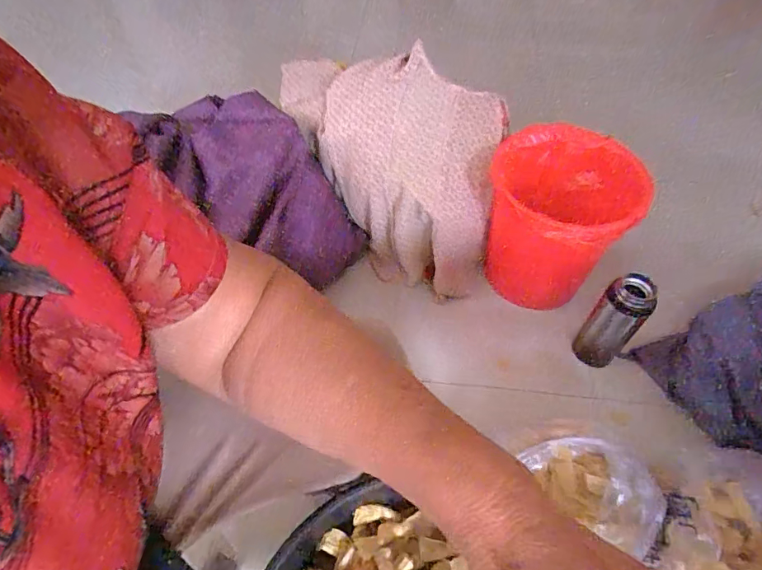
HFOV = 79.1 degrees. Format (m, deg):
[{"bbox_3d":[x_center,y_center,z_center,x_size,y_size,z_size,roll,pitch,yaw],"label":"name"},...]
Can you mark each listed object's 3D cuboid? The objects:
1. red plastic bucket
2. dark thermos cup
[{"bbox_3d":[0.321,-0.122,0.868,0.249,0.264,0.232,0,54,1],"label":"red plastic bucket"},{"bbox_3d":[0.386,0.067,0.774,0.074,0.193,0.058,36,62,24],"label":"dark thermos cup"}]

